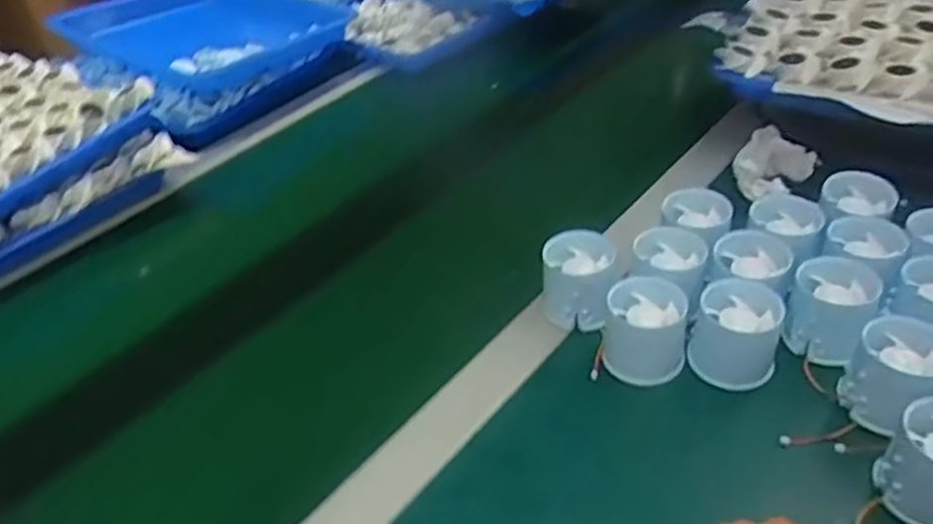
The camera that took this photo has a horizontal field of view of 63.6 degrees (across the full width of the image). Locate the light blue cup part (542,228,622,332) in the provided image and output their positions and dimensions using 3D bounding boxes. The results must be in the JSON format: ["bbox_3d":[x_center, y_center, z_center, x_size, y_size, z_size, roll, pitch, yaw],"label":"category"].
[{"bbox_3d":[0.083,0.014,0.547,0.055,0.053,0.054,-1,38,8],"label":"light blue cup part"}]

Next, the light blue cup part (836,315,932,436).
[{"bbox_3d":[0.264,0.066,0.458,0.048,0.046,0.062,28,50,37],"label":"light blue cup part"}]

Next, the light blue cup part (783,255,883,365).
[{"bbox_3d":[0.242,0.034,0.500,0.051,0.051,0.056,15,43,25],"label":"light blue cup part"}]

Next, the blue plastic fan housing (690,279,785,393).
[{"bbox_3d":[0.177,0.046,0.494,0.051,0.055,0.046,15,43,26],"label":"blue plastic fan housing"}]

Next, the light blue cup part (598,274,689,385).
[{"bbox_3d":[0.119,0.047,0.505,0.054,0.051,0.051,8,40,18],"label":"light blue cup part"}]

